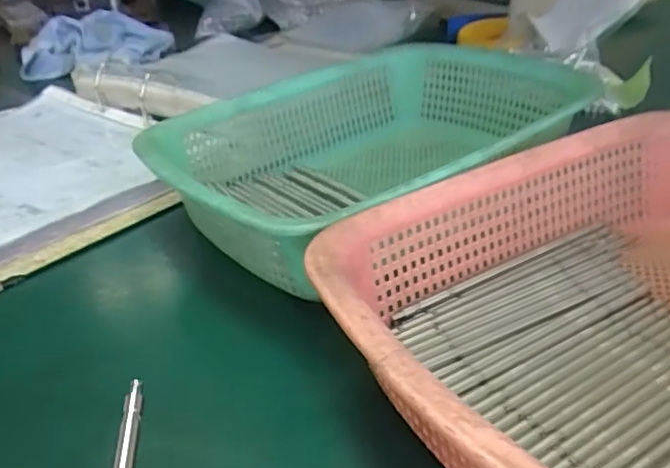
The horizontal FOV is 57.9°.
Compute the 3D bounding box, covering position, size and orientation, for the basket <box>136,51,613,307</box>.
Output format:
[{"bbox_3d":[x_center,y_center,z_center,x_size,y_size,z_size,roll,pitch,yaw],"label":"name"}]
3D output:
[{"bbox_3d":[0.025,-0.057,0.453,0.296,0.081,0.236,-21,34,-25],"label":"basket"}]

